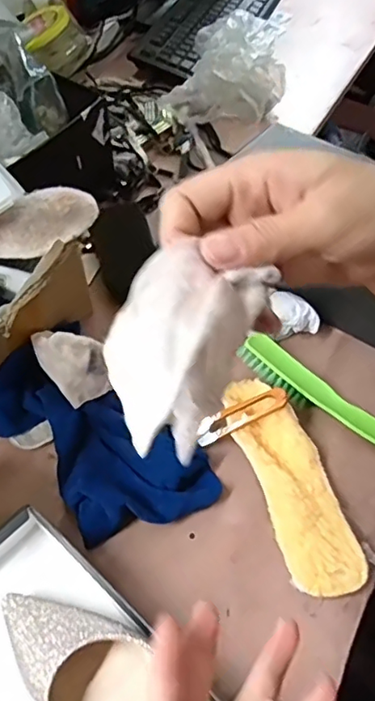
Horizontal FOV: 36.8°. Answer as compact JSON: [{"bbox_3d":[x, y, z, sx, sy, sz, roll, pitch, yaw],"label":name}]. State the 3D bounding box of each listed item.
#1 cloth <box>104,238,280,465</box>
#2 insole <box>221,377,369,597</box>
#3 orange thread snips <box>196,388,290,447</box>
[{"bbox_3d":[-0.004,-0.001,0.231,0.056,0.038,0.077,25,96,31],"label":"cloth"},{"bbox_3d":[0.085,0.101,0.471,0.059,0.025,0.194,-15,55,-13],"label":"insole"},{"bbox_3d":[0.047,0.057,0.499,0.086,0.009,0.021,-28,55,8],"label":"orange thread snips"}]

